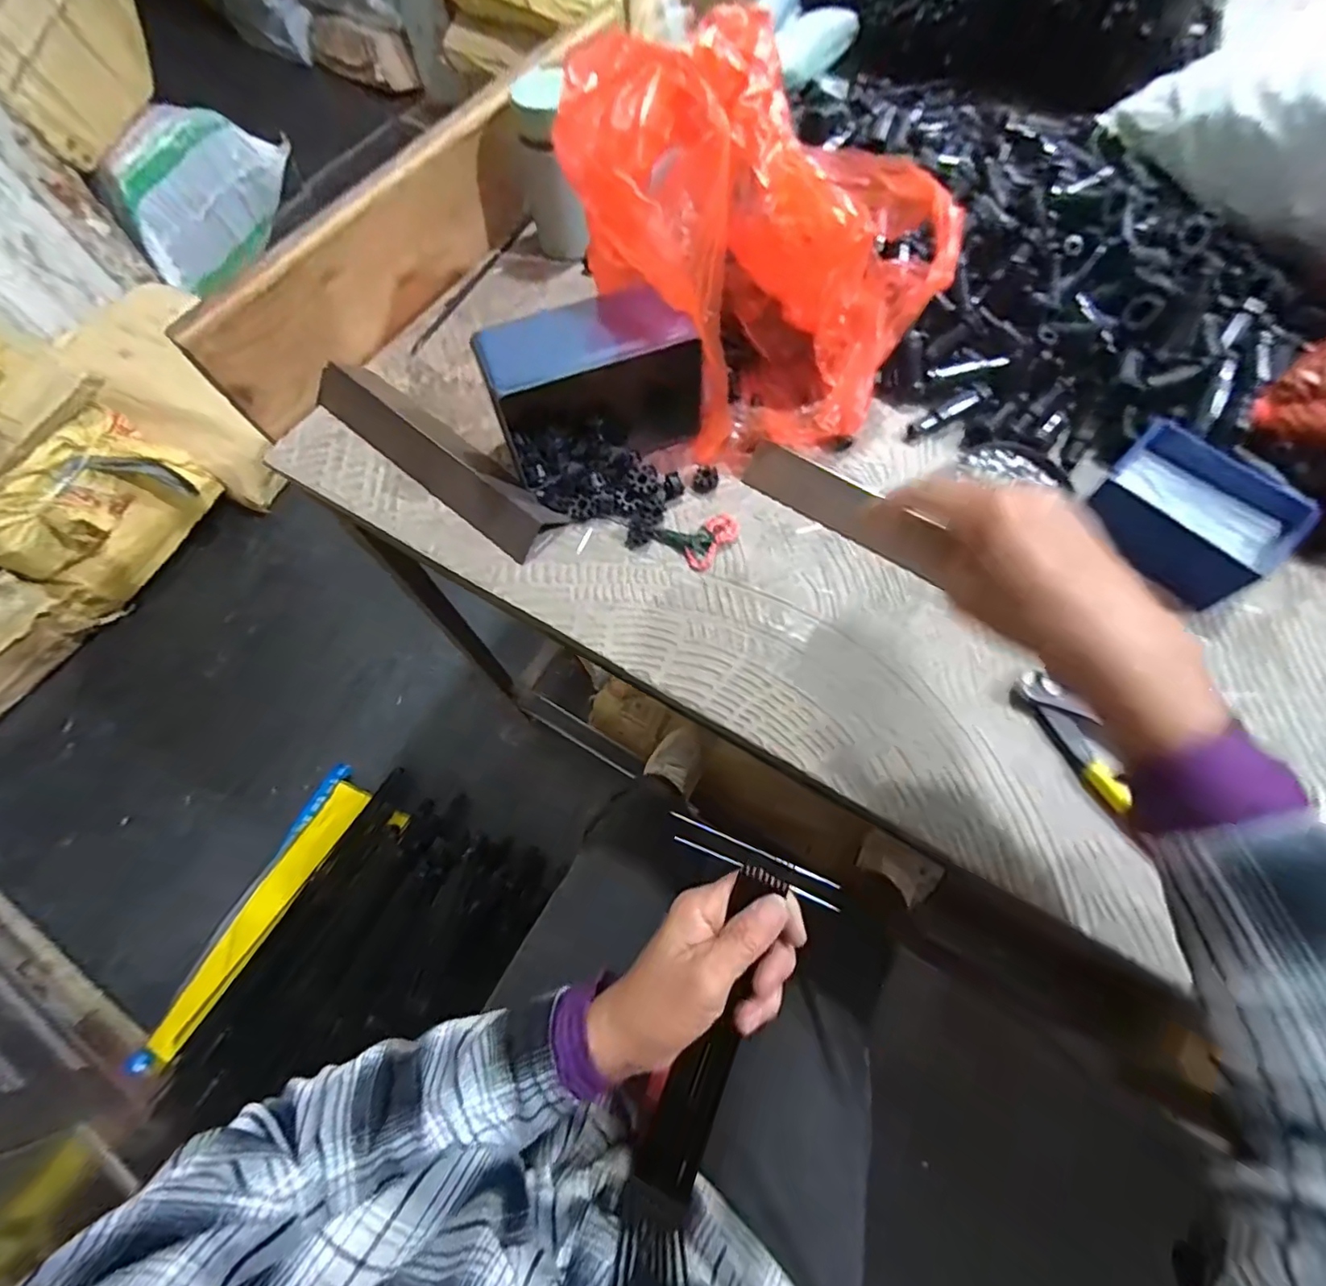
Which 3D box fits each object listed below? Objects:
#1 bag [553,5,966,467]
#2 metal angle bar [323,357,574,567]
[{"bbox_3d":[0.070,-0.267,0.398,0.216,0.182,0.203,37,73,16],"label":"bag"},{"bbox_3d":[-0.176,-0.150,0.436,0.243,0.036,0.052,38,73,17],"label":"metal angle bar"}]

